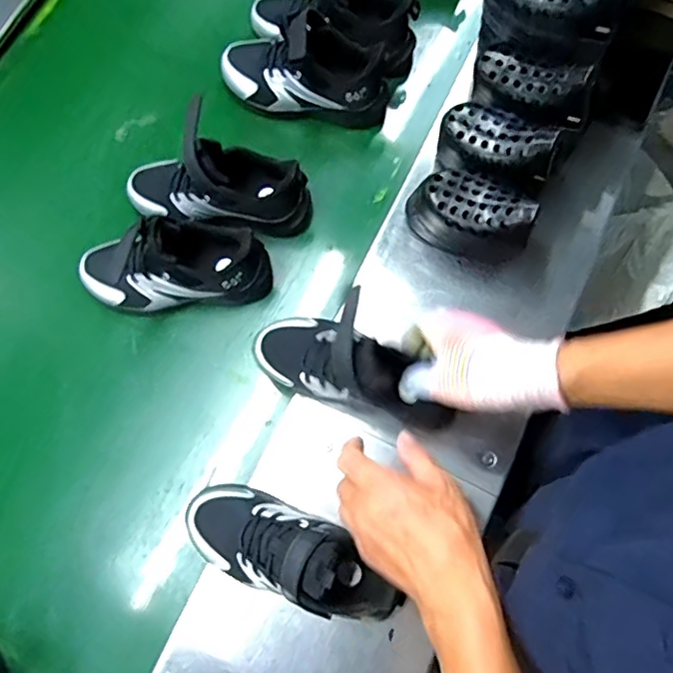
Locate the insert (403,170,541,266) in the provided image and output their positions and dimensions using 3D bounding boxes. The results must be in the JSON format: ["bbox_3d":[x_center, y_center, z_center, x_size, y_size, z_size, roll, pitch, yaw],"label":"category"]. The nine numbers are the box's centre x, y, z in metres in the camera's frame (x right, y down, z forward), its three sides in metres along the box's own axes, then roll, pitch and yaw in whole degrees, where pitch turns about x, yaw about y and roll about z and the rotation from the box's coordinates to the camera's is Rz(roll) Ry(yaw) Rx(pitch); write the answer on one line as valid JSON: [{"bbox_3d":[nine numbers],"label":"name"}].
[{"bbox_3d":[0.141,-0.131,0.608,0.130,0.111,0.069,25,77,7],"label":"insert"}]

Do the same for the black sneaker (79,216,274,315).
[{"bbox_3d":[-0.183,-0.086,0.625,0.209,0.110,0.088,-7,75,-2],"label":"black sneaker"}]

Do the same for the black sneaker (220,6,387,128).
[{"bbox_3d":[-0.039,-0.329,0.679,0.210,0.119,0.082,11,75,3],"label":"black sneaker"}]

